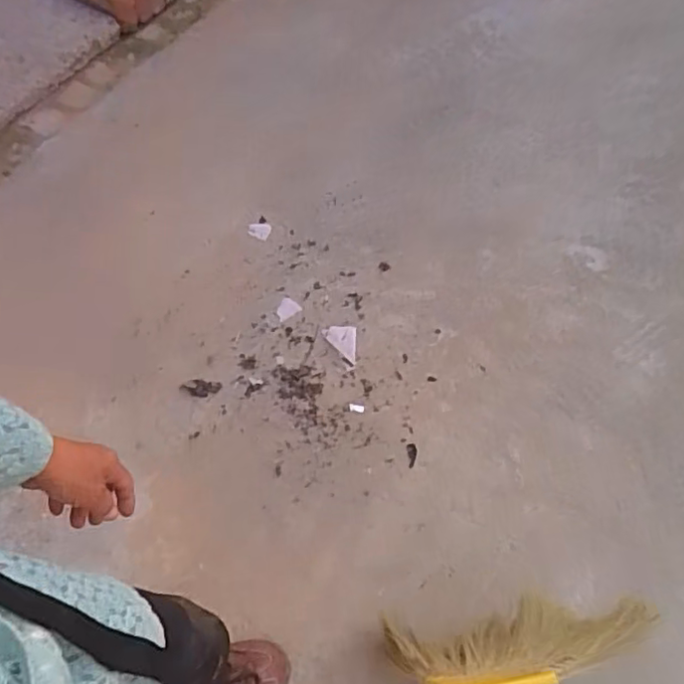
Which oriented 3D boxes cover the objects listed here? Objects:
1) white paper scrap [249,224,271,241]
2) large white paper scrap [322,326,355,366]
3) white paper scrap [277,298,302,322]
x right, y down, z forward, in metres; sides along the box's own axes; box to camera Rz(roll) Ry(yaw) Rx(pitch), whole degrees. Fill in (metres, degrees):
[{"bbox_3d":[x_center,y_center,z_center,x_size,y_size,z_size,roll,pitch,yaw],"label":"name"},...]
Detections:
[{"bbox_3d":[-0.204,-0.277,1.522,0.056,0.006,0.051,1,59,-1],"label":"white paper scrap"},{"bbox_3d":[-0.005,0.006,1.358,0.071,0.010,0.093,0,59,-1],"label":"large white paper scrap"},{"bbox_3d":[-0.128,-0.077,1.409,0.055,0.004,0.048,-32,65,-18],"label":"white paper scrap"}]

